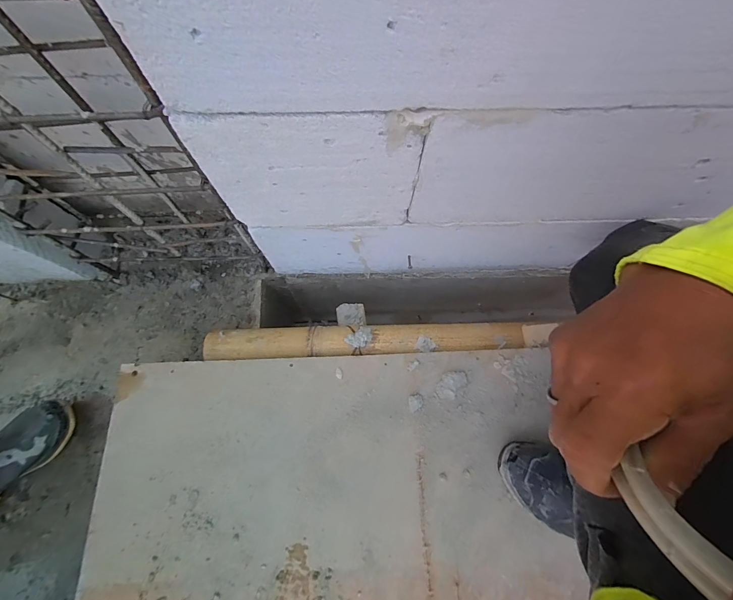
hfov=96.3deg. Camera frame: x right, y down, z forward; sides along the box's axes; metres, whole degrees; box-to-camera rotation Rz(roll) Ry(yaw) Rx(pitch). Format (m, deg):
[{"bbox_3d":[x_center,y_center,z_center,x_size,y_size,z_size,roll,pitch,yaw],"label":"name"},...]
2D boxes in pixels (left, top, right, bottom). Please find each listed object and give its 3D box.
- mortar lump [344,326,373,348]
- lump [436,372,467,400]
[{"bbox_3d":[-0.011,0.067,0.581,0.046,0.010,0.031,-38,78,-11],"label":"mortar lump"},{"bbox_3d":[0.140,0.139,0.542,0.035,0.005,0.056,43,77,10],"label":"lump"}]

